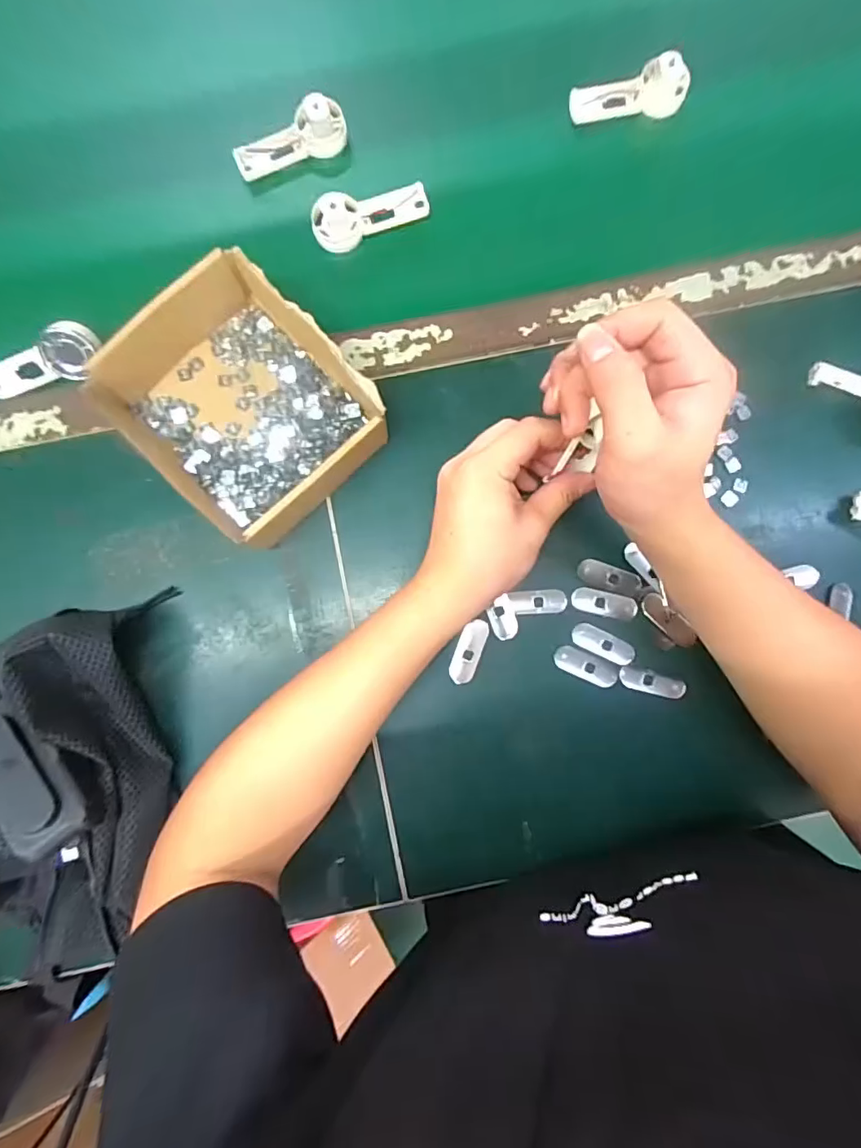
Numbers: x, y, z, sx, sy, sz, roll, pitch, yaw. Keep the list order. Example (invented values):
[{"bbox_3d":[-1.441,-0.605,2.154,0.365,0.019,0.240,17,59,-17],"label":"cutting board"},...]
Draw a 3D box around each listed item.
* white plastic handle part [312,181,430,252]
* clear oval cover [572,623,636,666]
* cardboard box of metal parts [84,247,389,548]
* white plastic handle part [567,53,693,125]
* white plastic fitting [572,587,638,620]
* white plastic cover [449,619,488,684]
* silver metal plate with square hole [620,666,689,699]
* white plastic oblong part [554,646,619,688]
[{"bbox_3d":[-0.049,-0.294,0.414,0.093,0.019,0.037,-19,129,-7],"label":"white plastic handle part"},{"bbox_3d":[0.136,0.054,0.393,0.050,0.004,0.019,27,87,2],"label":"clear oval cover"},{"bbox_3d":[-0.139,-0.125,0.378,0.148,0.055,0.183,-45,88,-2],"label":"cardboard box of metal parts"},{"bbox_3d":[0.162,-0.395,0.412,0.091,0.038,0.008,0,46,4],"label":"white plastic handle part"},{"bbox_3d":[0.137,0.023,0.394,0.049,0.004,0.019,12,87,1],"label":"white plastic fitting"},{"bbox_3d":[0.029,0.060,0.391,0.019,0.004,0.051,21,87,1],"label":"white plastic cover"},{"bbox_3d":[0.174,0.086,0.395,0.053,0.004,0.015,15,87,1],"label":"silver metal plate with square hole"},{"bbox_3d":[0.122,0.072,0.393,0.051,0.004,0.019,25,87,2],"label":"white plastic oblong part"}]

